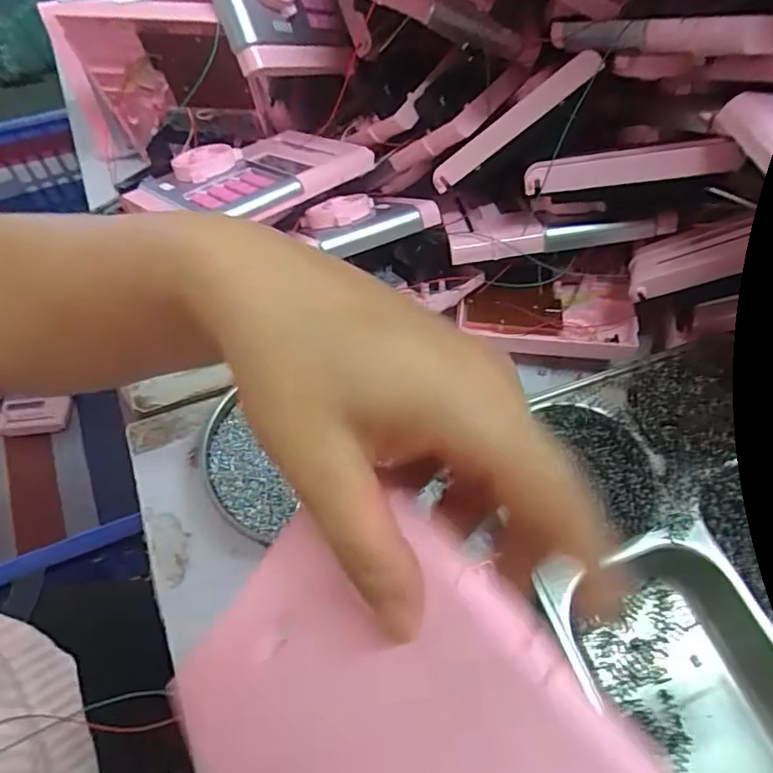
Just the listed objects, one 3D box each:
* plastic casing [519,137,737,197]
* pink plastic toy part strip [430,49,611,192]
[{"bbox_3d":[0.153,-0.141,0.358,0.124,0.020,0.024,0,58,18],"label":"plastic casing"},{"bbox_3d":[0.085,-0.177,0.381,0.127,0.016,0.014,-32,58,26],"label":"pink plastic toy part strip"}]

